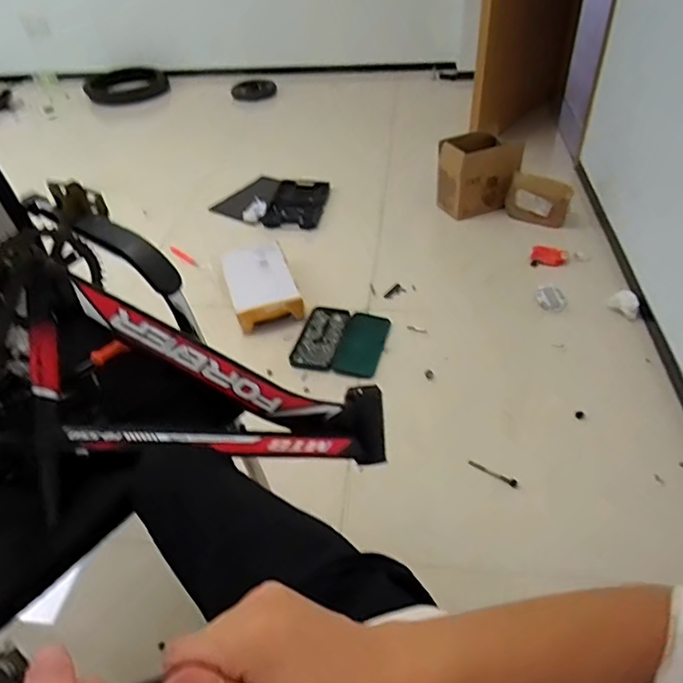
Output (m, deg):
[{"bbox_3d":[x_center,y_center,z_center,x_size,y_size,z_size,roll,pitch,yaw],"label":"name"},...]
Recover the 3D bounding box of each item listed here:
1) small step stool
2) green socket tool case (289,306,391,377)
[{"bbox_3d":[-0.254,-0.187,1.746,0.203,0.091,0.341,-14,43,-11],"label":"small step stool"},{"bbox_3d":[-0.003,0.001,1.607,0.254,0.041,0.270,10,44,15],"label":"green socket tool case"}]

